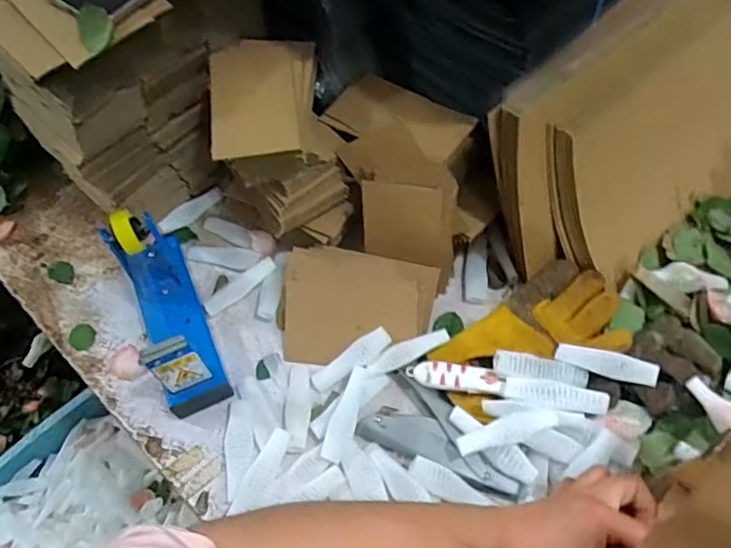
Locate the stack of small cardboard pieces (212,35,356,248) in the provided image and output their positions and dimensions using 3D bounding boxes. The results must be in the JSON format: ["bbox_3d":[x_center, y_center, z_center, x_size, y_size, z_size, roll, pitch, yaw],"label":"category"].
[{"bbox_3d":[-0.086,-0.138,0.598,0.123,0.143,0.158,-8,58,-1],"label":"stack of small cardboard pieces"}]

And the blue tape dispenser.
[{"bbox_3d":[-0.208,0.028,0.581,0.061,0.126,0.204,-24,60,-10],"label":"blue tape dispenser"}]

